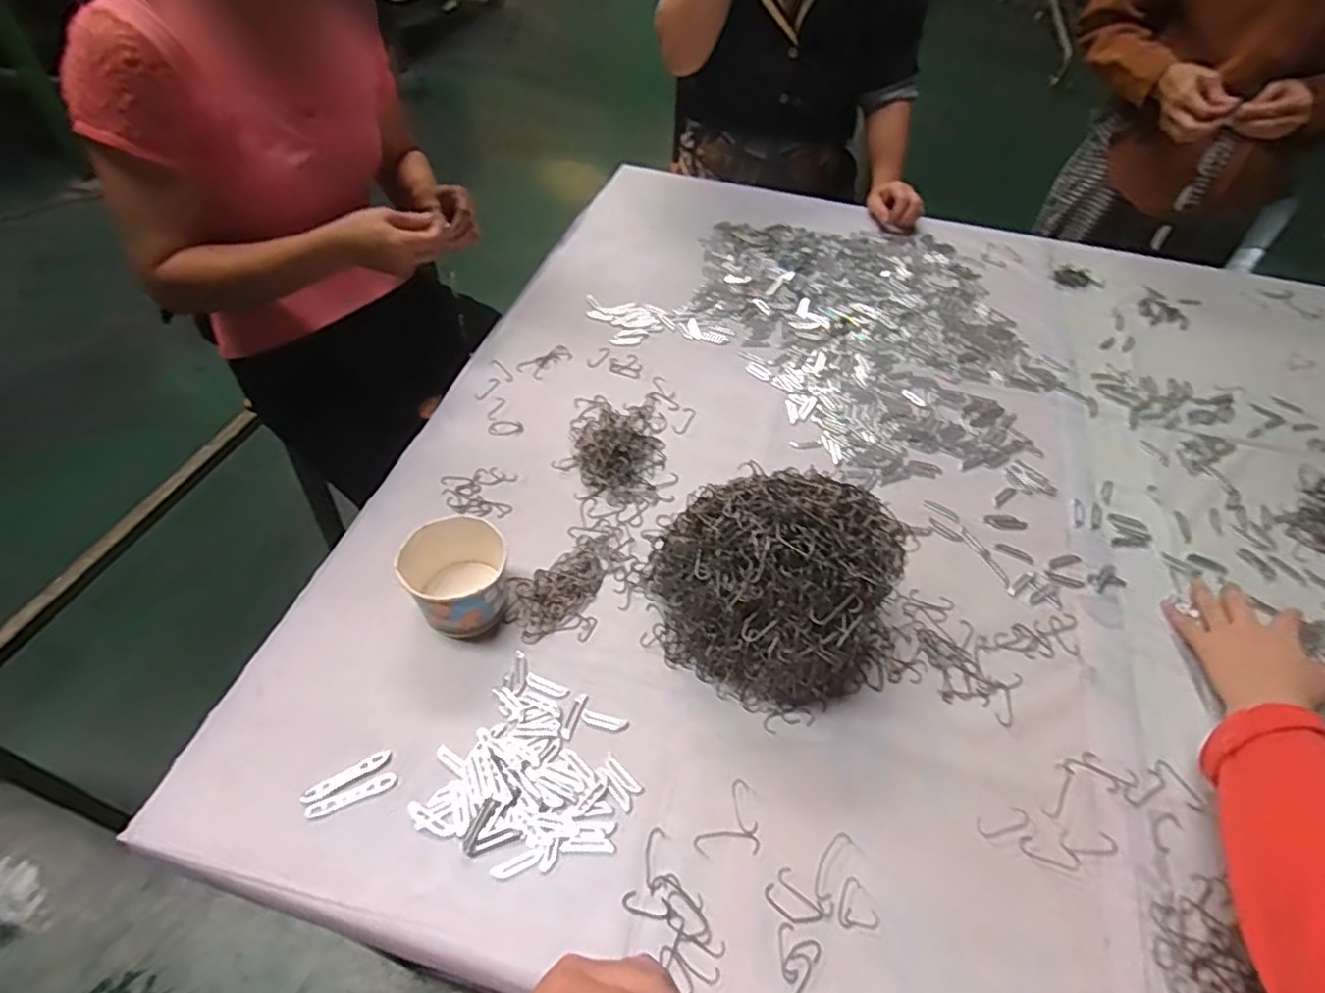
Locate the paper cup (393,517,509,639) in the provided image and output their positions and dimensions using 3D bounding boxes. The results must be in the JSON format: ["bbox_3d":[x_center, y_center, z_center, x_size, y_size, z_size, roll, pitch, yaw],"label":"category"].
[{"bbox_3d":[-0.184,0.075,0.615,0.090,0.073,0.088,2,49,-2],"label":"paper cup"}]

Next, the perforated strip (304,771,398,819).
[{"bbox_3d":[-0.240,0.233,0.525,0.066,0.006,0.011,-19,52,-19],"label":"perforated strip"}]

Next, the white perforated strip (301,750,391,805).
[{"bbox_3d":[-0.248,0.220,0.532,0.066,0.004,0.013,-26,62,-21],"label":"white perforated strip"}]

